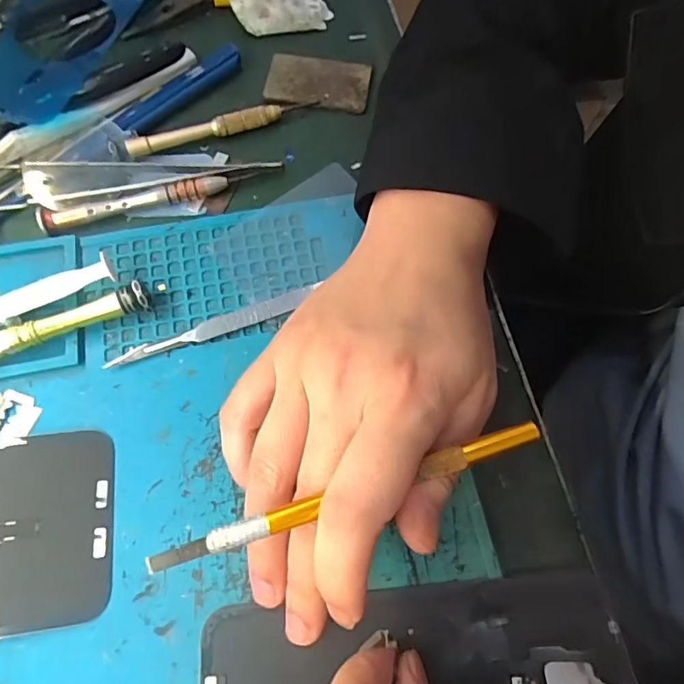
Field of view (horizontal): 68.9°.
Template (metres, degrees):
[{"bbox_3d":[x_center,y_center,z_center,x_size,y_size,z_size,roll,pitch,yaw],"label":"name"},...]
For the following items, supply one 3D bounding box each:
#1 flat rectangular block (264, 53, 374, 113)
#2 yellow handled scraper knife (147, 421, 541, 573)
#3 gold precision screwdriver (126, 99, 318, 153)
[{"bbox_3d":[-0.014,-0.154,0.293,0.058,0.004,0.036,8,68,1],"label":"flat rectangular block"},{"bbox_3d":[0.003,0.051,0.166,0.136,0.004,0.008,-17,70,-5],"label":"yellow handled scraper knife"},{"bbox_3d":[-0.064,-0.119,0.275,0.105,0.012,0.008,-22,71,-11],"label":"gold precision screwdriver"}]

